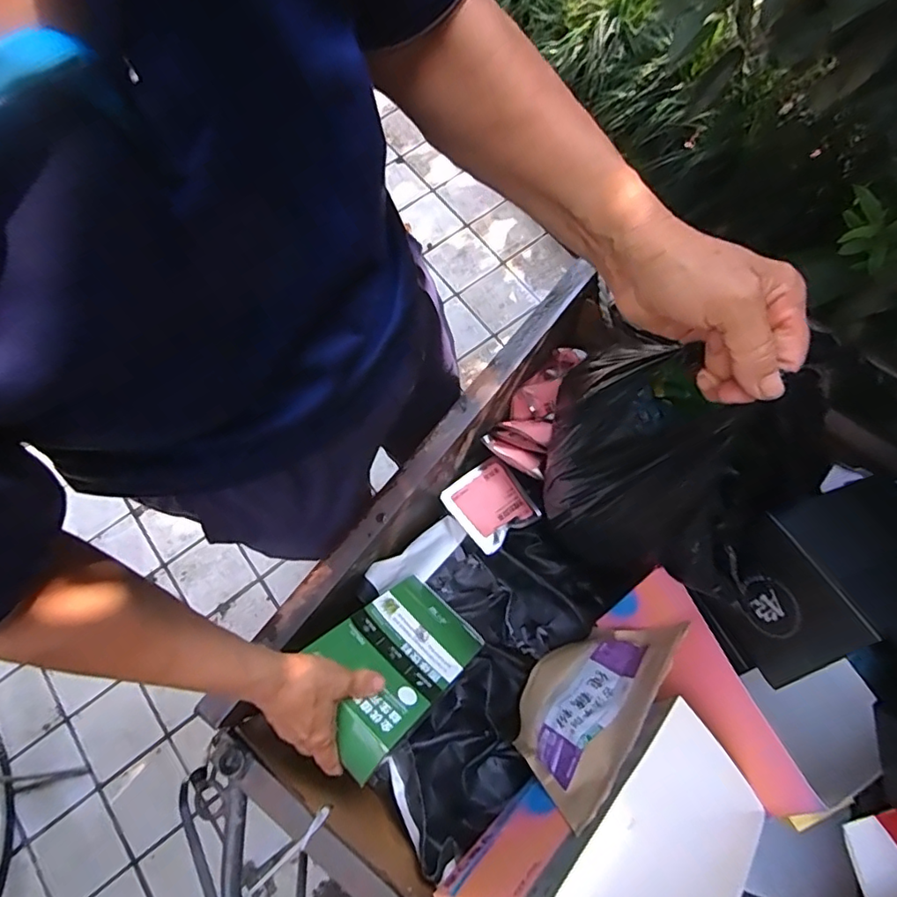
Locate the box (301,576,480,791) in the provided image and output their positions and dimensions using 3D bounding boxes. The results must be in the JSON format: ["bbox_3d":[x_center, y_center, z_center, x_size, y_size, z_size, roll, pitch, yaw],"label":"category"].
[{"bbox_3d":[-0.058,0.229,0.592,0.123,0.214,0.049,40,117,16],"label":"box"}]

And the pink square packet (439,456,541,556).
[{"bbox_3d":[0.056,0.075,0.725,0.098,0.029,0.103,-38,74,-10],"label":"pink square packet"}]

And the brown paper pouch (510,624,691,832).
[{"bbox_3d":[0.129,0.238,0.524,0.064,0.217,0.172,35,77,13],"label":"brown paper pouch"}]

